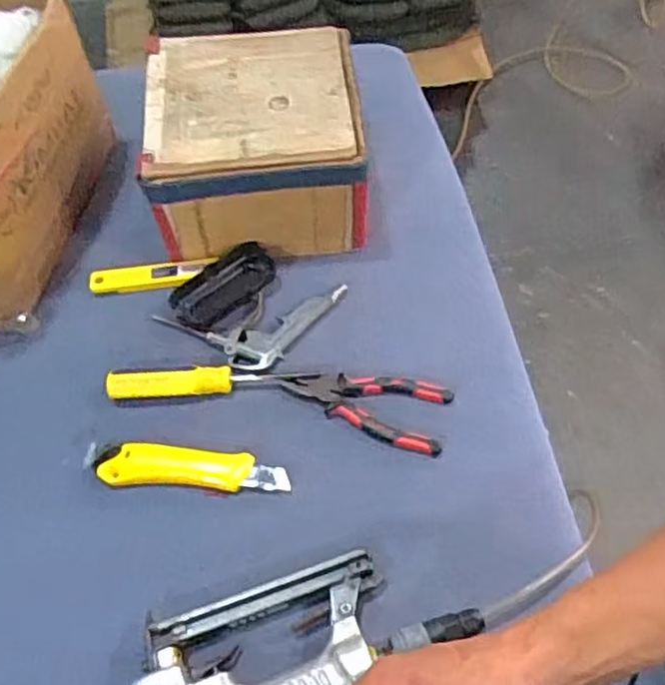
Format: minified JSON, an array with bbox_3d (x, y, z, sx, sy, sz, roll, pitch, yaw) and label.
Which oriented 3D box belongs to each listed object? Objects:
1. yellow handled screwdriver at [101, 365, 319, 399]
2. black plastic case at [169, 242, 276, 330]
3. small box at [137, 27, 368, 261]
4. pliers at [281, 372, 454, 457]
[{"bbox_3d":[-0.113,0.032,0.634,0.186,0.021,0.030,-5,55,-3],"label":"yellow handled screwdriver"},{"bbox_3d":[-0.110,-0.059,0.694,0.110,0.027,0.059,-34,62,-21],"label":"black plastic case"},{"bbox_3d":[-0.079,-0.206,0.733,0.211,0.138,0.207,-5,55,-3],"label":"small box"},{"bbox_3d":[0.030,0.056,0.626,0.146,0.012,0.070,11,56,8],"label":"pliers"}]

